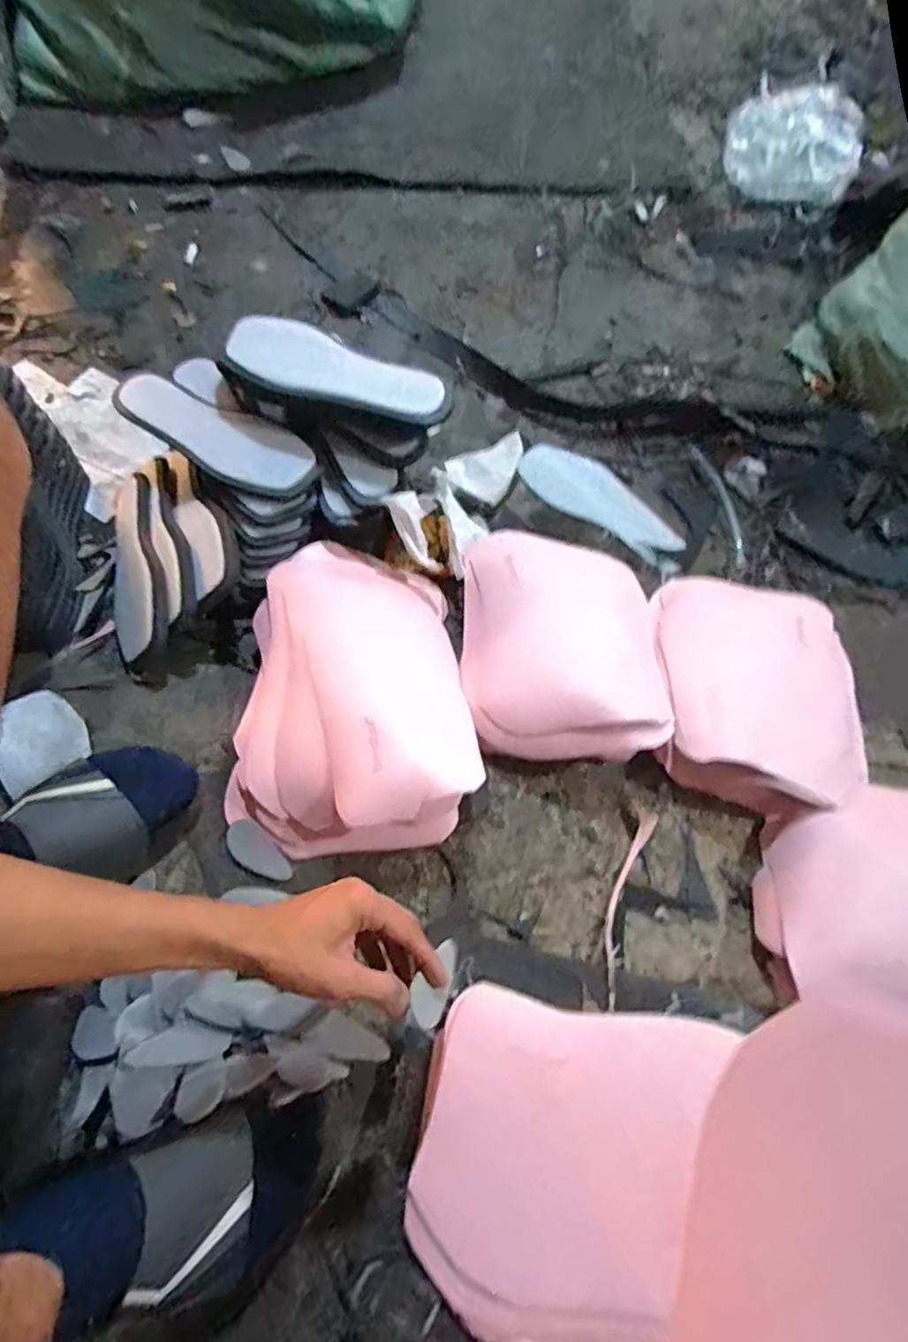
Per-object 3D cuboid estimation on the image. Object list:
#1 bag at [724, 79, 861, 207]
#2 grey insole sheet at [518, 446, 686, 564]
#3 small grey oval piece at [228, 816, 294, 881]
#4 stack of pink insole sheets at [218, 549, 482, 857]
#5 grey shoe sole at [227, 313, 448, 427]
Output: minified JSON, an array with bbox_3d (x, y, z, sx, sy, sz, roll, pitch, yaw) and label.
[{"bbox_3d":[0.574,-0.901,1.065,0.211,0.042,0.302,16,67,5],"label":"bag"},{"bbox_3d":[0.190,-0.220,0.814,0.223,0.010,0.103,42,67,11],"label":"grey insole sheet"},{"bbox_3d":[-0.174,0.161,0.554,0.067,0.007,0.032,39,70,16],"label":"small grey oval piece"},{"bbox_3d":[-0.101,0.002,0.608,0.223,0.073,0.331,-5,65,-3],"label":"stack of pink insole sheets"},{"bbox_3d":[-0.124,-0.313,0.667,0.248,0.027,0.087,23,68,8],"label":"grey shoe sole"}]

